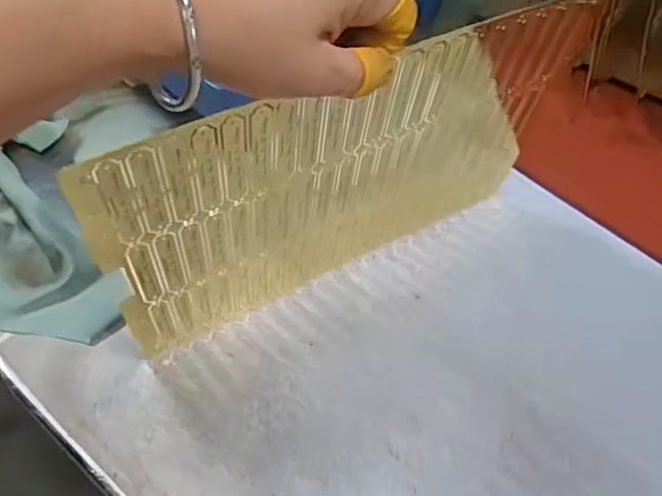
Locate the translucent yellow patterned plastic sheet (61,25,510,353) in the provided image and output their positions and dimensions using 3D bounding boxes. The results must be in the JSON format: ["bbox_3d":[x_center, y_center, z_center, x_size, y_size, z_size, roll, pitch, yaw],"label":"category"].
[{"bbox_3d":[0.009,-0.033,0.348,0.275,0.193,0.006,-25,66,-18],"label":"translucent yellow patterned plastic sheet"}]

